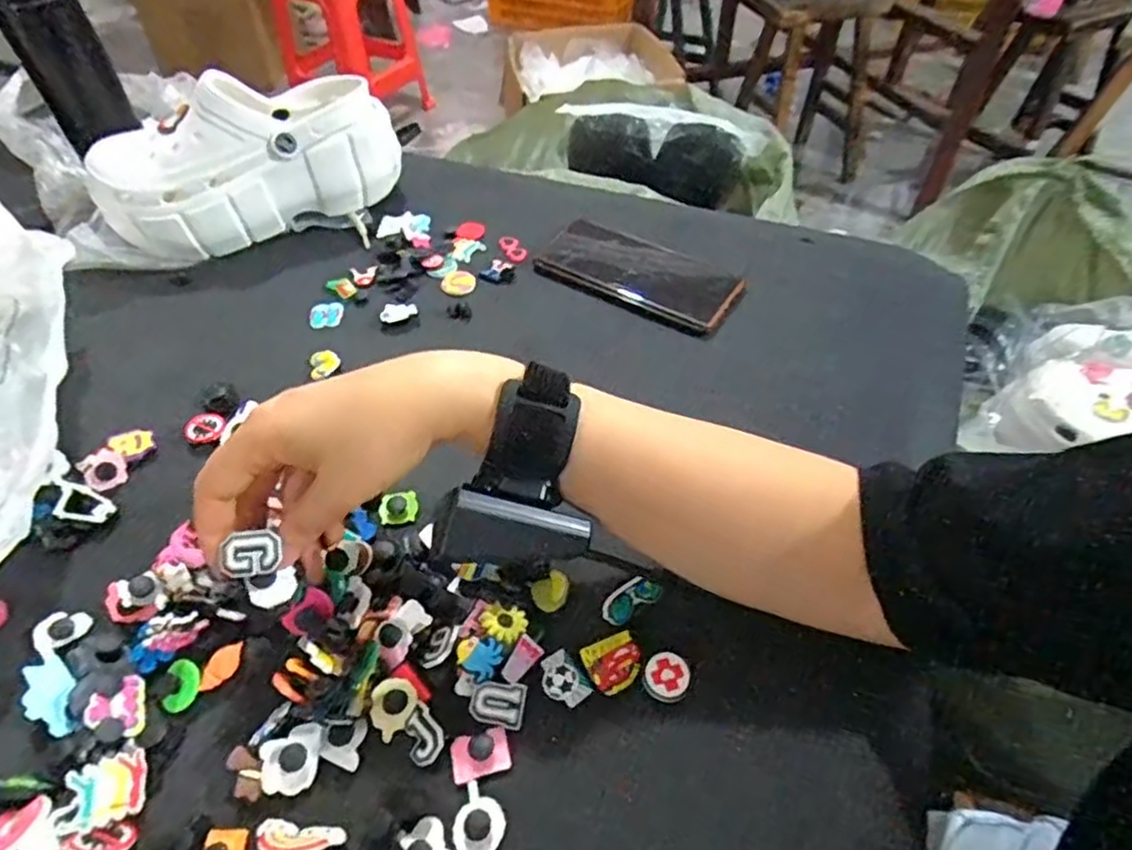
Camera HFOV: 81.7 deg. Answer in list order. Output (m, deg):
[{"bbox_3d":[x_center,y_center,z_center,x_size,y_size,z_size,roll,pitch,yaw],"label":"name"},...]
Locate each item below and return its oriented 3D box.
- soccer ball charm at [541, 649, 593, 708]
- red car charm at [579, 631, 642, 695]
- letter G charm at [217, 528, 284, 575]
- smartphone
[{"bbox_3d":[-0.002,0.123,0.319,0.018,0.004,0.028,-30,53,-21],"label":"soccer ball charm"},{"bbox_3d":[0.024,0.118,0.326,0.028,0.004,0.025,-23,56,-15],"label":"red car charm"},{"bbox_3d":[-0.144,0.058,0.299,0.026,0.004,0.019,-6,89,-18],"label":"letter G charm"},{"bbox_3d":[0.059,-0.125,0.524,0.158,0.013,0.078,27,55,22],"label":"smartphone"}]

